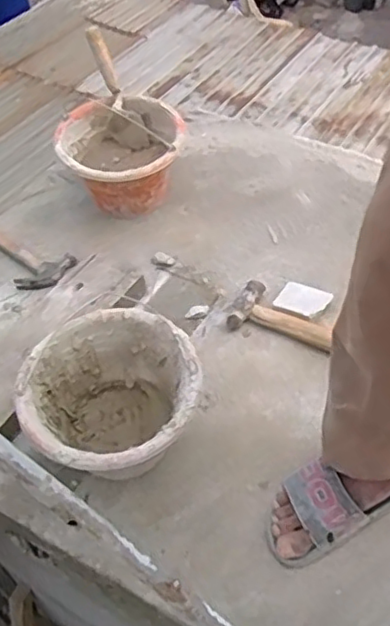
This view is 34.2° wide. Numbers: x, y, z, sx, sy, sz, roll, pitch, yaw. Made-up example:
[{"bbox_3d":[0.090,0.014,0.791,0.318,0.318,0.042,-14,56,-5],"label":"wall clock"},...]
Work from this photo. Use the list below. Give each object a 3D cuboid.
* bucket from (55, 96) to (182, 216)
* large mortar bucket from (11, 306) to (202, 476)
[{"bbox_3d":[-0.146,-0.307,1.314,0.237,0.173,0.220,-2,51,3],"label":"bucket"},{"bbox_3d":[-0.115,0.146,0.945,0.238,0.166,0.243,-2,51,3],"label":"large mortar bucket"}]

